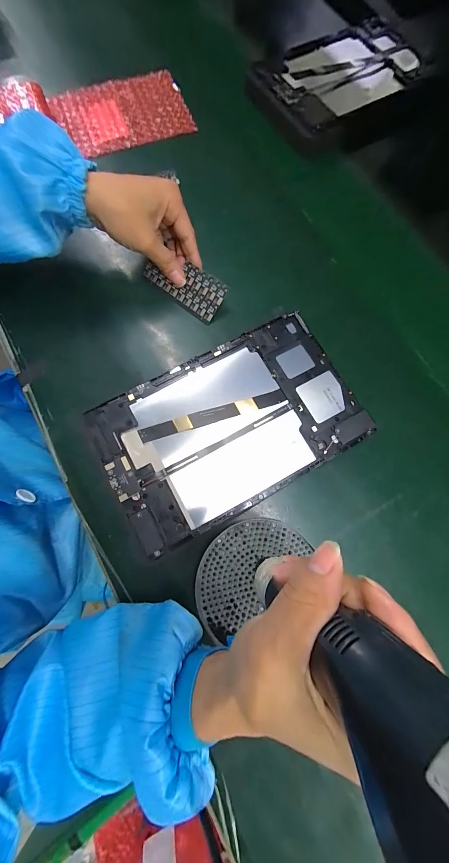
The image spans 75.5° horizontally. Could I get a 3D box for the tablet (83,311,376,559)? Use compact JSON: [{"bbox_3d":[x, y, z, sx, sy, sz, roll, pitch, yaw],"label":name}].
[{"bbox_3d":[0.003,-0.007,0.277,0.234,0.008,0.144,-28,79,-7],"label":"tablet"}]

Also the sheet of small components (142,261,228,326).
[{"bbox_3d":[-0.046,-0.165,0.323,0.098,0.004,0.043,37,108,7],"label":"sheet of small components"}]

